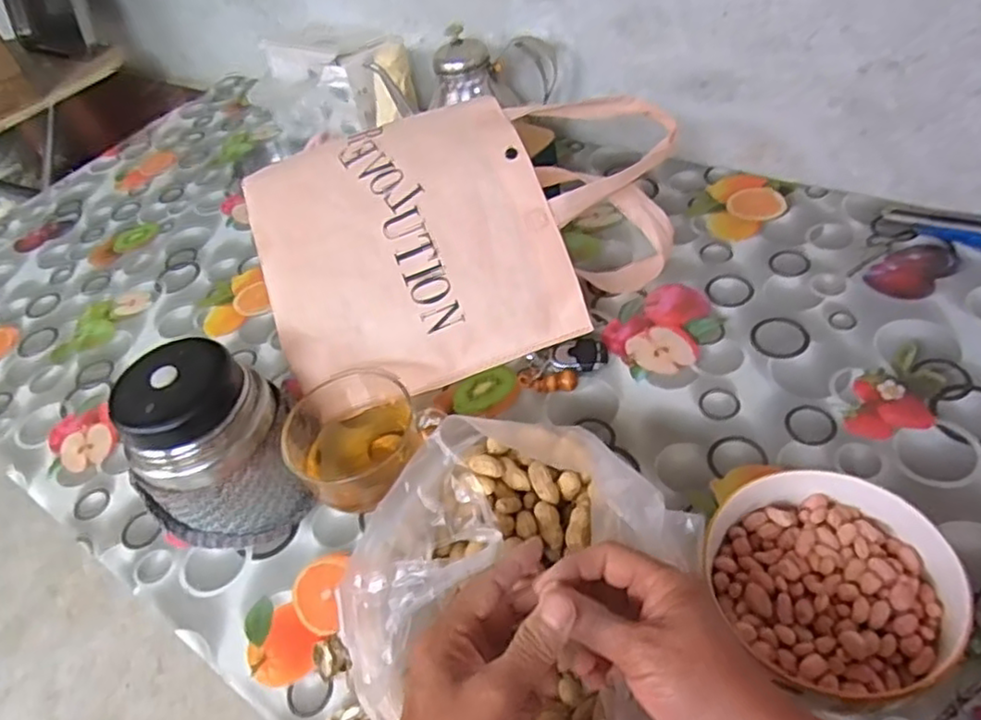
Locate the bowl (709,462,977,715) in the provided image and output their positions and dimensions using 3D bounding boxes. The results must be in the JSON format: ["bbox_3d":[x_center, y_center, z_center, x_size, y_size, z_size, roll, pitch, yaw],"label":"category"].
[{"bbox_3d":[0.205,0.136,0.416,0.124,0.054,0.139,-21,46,-5],"label":"bowl"}]

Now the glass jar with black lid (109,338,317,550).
[{"bbox_3d":[-0.212,0.071,0.539,0.111,0.158,0.102,-7,48,8],"label":"glass jar with black lid"}]

